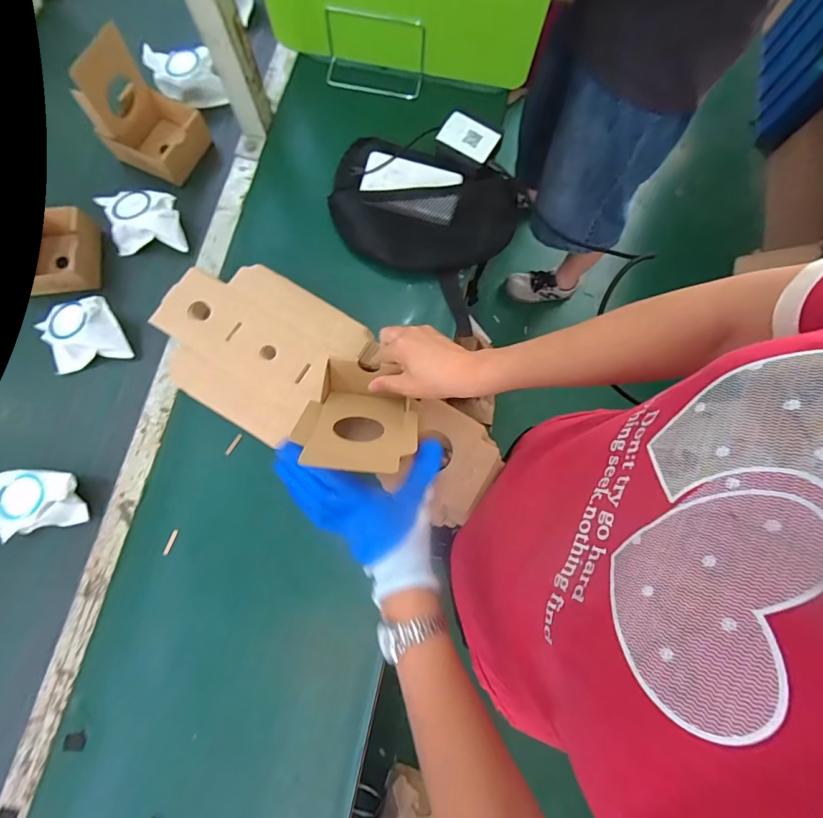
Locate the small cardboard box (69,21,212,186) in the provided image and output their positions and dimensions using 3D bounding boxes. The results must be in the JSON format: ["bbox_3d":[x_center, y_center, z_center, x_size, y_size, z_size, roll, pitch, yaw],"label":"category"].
[{"bbox_3d":[-0.373,-0.419,0.575,0.101,0.144,0.119,36,78,5],"label":"small cardboard box"}]

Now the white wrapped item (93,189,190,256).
[{"bbox_3d":[-0.388,-0.274,0.592,0.109,0.045,0.077,-2,78,-2],"label":"white wrapped item"}]

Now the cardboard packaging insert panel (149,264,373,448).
[{"bbox_3d":[-0.207,-0.087,0.526,0.249,0.010,0.190,31,79,5],"label":"cardboard packaging insert panel"}]

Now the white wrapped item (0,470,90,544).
[{"bbox_3d":[-0.468,0.112,0.505,0.102,0.042,0.077,-14,79,-4],"label":"white wrapped item"}]

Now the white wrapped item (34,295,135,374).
[{"bbox_3d":[-0.444,-0.101,0.554,0.099,0.053,0.079,-16,79,-4],"label":"white wrapped item"}]

